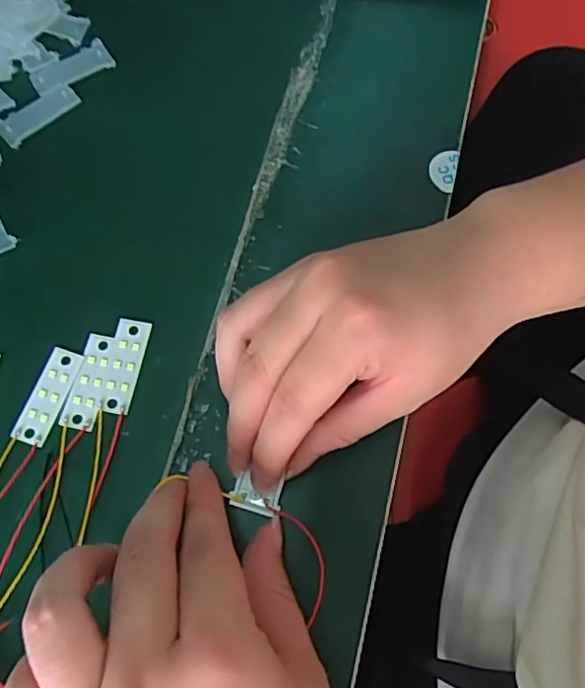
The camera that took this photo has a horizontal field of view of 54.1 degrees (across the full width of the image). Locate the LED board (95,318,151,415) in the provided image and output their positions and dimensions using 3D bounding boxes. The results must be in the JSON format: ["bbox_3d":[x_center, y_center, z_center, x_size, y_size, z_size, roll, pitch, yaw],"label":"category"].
[{"bbox_3d":[-0.081,0.010,0.273,0.015,0.004,0.046,10,70,1],"label":"LED board"}]

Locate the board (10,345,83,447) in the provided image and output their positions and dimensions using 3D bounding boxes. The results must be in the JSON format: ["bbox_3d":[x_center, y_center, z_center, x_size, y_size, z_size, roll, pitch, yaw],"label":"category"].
[{"bbox_3d":[-0.114,0.024,0.268,0.018,0.004,0.046,20,71,5],"label":"board"}]

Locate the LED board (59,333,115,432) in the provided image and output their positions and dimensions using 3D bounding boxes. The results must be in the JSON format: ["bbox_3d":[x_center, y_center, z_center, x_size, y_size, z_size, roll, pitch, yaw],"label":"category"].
[{"bbox_3d":[-0.096,0.017,0.270,0.015,0.004,0.046,10,70,1],"label":"LED board"}]

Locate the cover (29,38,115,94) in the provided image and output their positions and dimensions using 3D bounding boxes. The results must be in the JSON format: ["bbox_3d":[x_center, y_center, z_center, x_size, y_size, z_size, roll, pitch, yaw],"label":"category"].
[{"bbox_3d":[-0.129,-0.160,0.334,0.047,0.005,0.020,-34,75,-13],"label":"cover"}]

